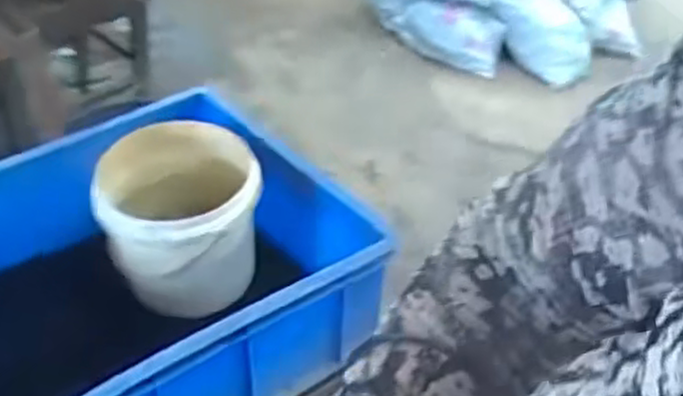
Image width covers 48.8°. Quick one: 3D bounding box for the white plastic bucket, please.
[{"bbox_3d":[-0.166,0.029,0.777,0.154,0.149,0.145,5,39,-3],"label":"white plastic bucket"}]

